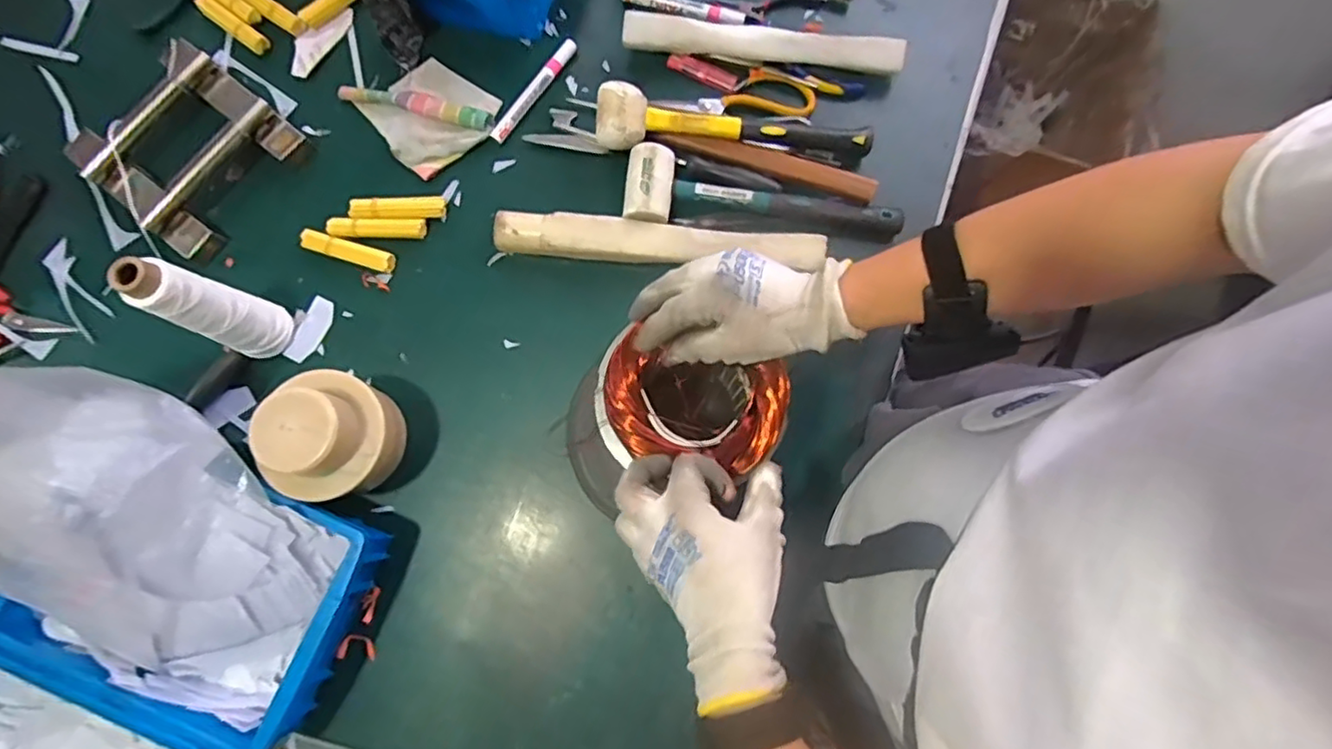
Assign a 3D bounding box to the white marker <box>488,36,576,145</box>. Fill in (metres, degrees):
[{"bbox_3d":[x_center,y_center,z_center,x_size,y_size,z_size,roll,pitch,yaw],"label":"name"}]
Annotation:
[{"bbox_3d":[-0.145,-0.311,0.688,0.018,0.013,0.139,34,82,7],"label":"white marker"}]

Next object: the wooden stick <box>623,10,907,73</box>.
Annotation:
[{"bbox_3d":[0.103,-0.351,0.671,0.292,0.037,0.026,6,79,3],"label":"wooden stick"}]

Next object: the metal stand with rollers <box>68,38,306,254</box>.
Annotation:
[{"bbox_3d":[-0.516,-0.246,0.673,0.194,0.047,0.183,38,82,8],"label":"metal stand with rollers"}]

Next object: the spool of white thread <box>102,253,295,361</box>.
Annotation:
[{"bbox_3d":[-0.410,-0.058,0.573,0.047,0.167,0.054,20,80,5],"label":"spool of white thread"}]

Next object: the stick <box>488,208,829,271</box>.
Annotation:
[{"bbox_3d":[-0.008,-0.138,0.645,0.331,0.026,0.045,3,79,2],"label":"stick"}]

